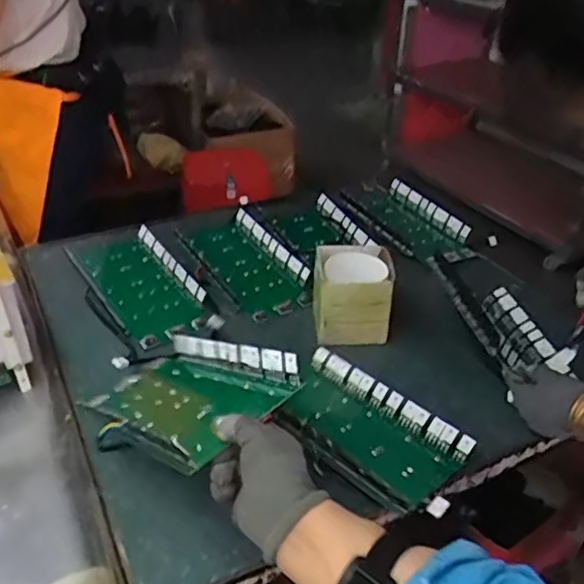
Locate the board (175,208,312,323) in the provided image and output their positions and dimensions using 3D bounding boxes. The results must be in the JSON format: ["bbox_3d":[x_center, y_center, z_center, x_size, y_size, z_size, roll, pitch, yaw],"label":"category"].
[{"bbox_3d":[-0.085,-0.053,1.067,0.145,0.036,0.300,-18,40,-26],"label":"board"}]

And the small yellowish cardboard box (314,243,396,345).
[{"bbox_3d":[0.090,0.000,0.924,0.115,0.108,0.113,3,35,3],"label":"small yellowish cardboard box"}]

